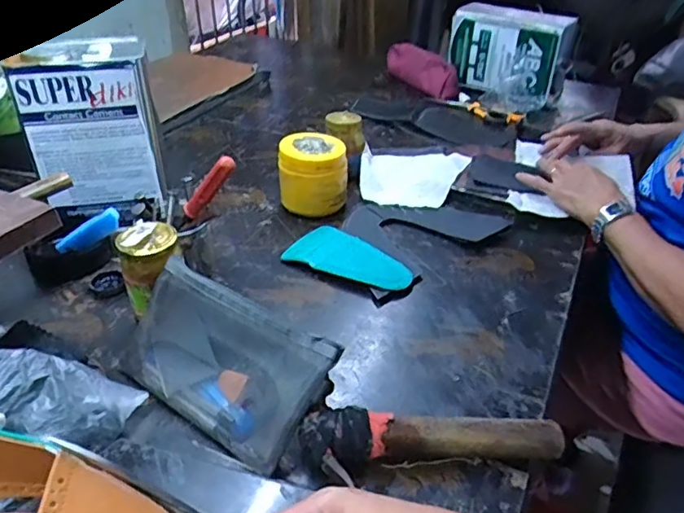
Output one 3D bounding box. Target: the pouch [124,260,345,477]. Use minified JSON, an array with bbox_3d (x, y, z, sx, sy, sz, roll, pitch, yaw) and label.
[{"bbox_3d":[-0.111,0.094,0.530,0.197,0.031,0.120,25,76,27],"label":"pouch"}]

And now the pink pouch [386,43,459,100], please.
[{"bbox_3d":[0.179,-0.427,1.314,0.057,0.094,0.234,-19,40,-25],"label":"pink pouch"}]

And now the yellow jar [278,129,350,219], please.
[{"bbox_3d":[-0.041,-0.122,0.842,0.098,0.096,0.095,1,34,2],"label":"yellow jar"}]

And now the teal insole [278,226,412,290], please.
[{"bbox_3d":[0.014,0.003,0.727,0.164,0.012,0.082,20,40,25],"label":"teal insole"}]

